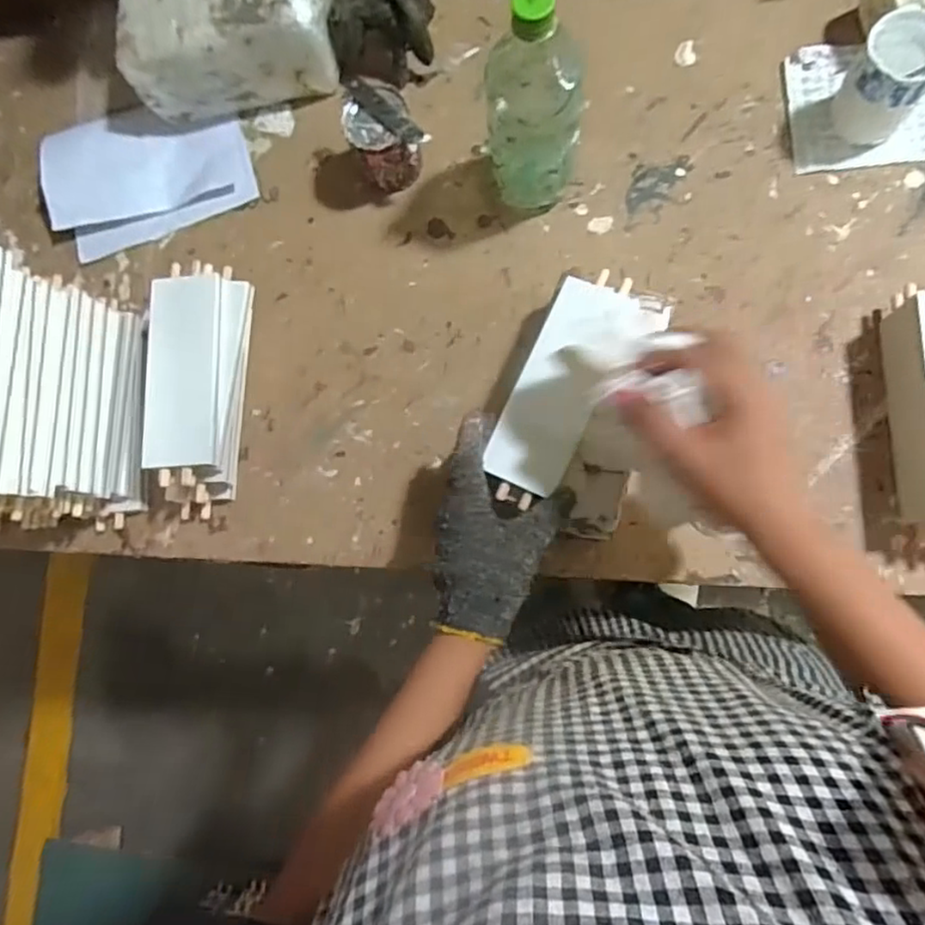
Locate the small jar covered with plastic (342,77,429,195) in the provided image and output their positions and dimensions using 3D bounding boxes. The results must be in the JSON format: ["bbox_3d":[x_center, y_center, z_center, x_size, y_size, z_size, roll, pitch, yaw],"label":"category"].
[{"bbox_3d":[-0.074,-0.309,0.626,0.058,0.074,0.079,-36,87,5],"label":"small jar covered with plastic"}]

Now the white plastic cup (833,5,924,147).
[{"bbox_3d":[0.365,-0.329,0.566,0.067,0.079,0.071,0,91,6],"label":"white plastic cup"}]

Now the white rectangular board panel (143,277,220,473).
[{"bbox_3d":[-0.244,-0.081,0.574,0.063,0.009,0.170,-1,83,-3],"label":"white rectangular board panel"}]

